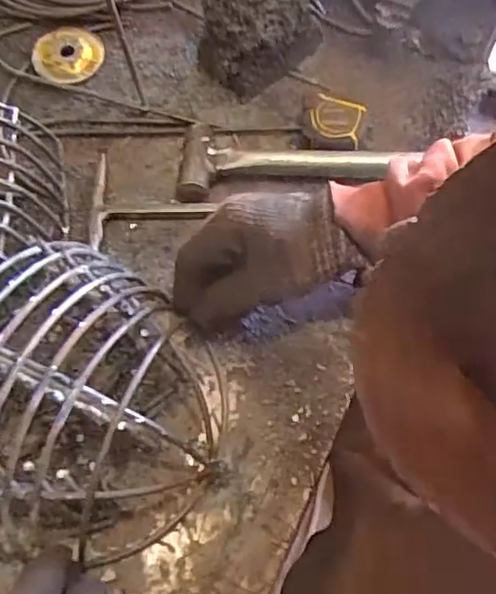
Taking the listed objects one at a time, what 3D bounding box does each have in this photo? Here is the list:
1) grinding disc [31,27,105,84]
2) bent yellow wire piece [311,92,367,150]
[{"bbox_3d":[-0.189,-0.257,0.643,0.071,0.011,0.071,-1,65,2],"label":"grinding disc"},{"bbox_3d":[0.085,-0.167,0.564,0.051,0.013,0.043,22,75,1],"label":"bent yellow wire piece"}]

